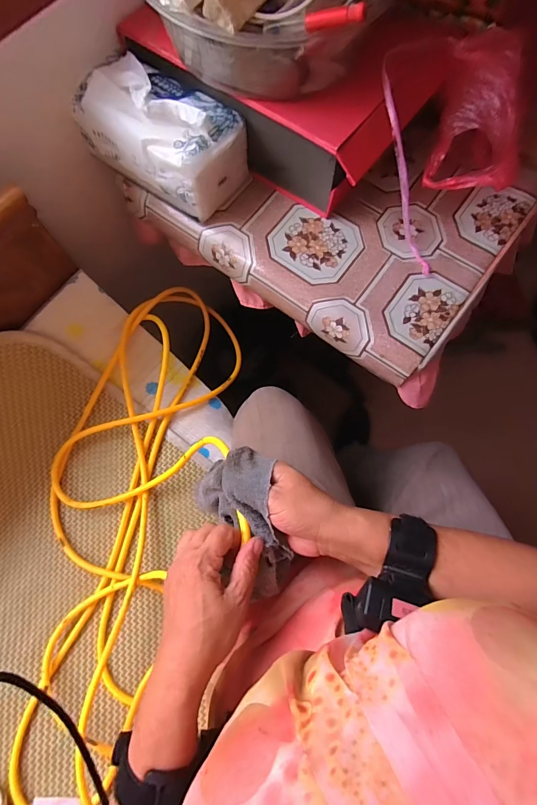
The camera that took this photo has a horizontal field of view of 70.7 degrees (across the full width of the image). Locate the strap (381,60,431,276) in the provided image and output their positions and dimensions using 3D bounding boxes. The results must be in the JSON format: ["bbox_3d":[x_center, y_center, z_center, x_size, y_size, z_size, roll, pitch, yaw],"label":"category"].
[{"bbox_3d":[0.139,-0.230,0.388,0.011,0.029,0.195,-21,109,-6],"label":"strap"}]

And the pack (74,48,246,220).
[{"bbox_3d":[-0.116,-0.288,0.411,0.169,0.083,0.096,35,78,9],"label":"pack"}]

